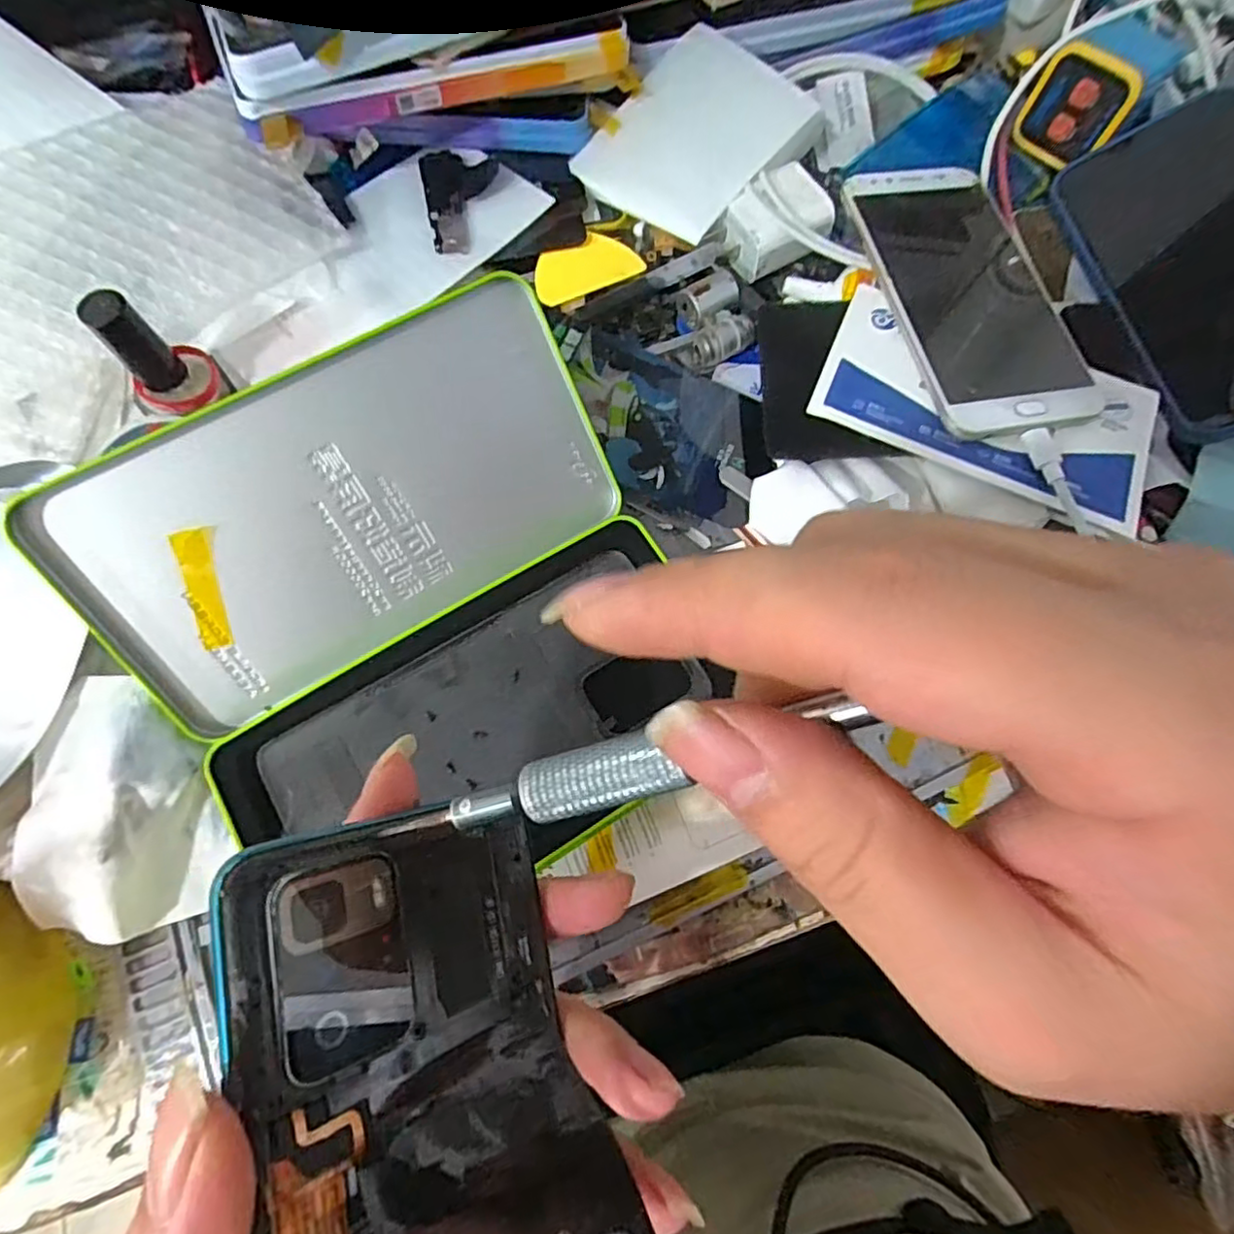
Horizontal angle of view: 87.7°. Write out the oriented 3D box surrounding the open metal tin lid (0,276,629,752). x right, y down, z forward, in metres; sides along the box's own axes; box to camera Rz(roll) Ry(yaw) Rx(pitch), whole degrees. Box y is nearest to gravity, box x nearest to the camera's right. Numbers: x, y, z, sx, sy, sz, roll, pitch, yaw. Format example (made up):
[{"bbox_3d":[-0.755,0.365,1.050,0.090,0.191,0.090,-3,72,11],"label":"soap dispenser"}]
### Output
[{"bbox_3d":[-0.097,-0.041,0.243,0.190,0.009,0.103,-32,118,-11],"label":"open metal tin lid"}]

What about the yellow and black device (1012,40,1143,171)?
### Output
[{"bbox_3d":[0.230,-0.256,0.323,0.013,0.042,0.045,-40,77,-12],"label":"yellow and black device"}]

